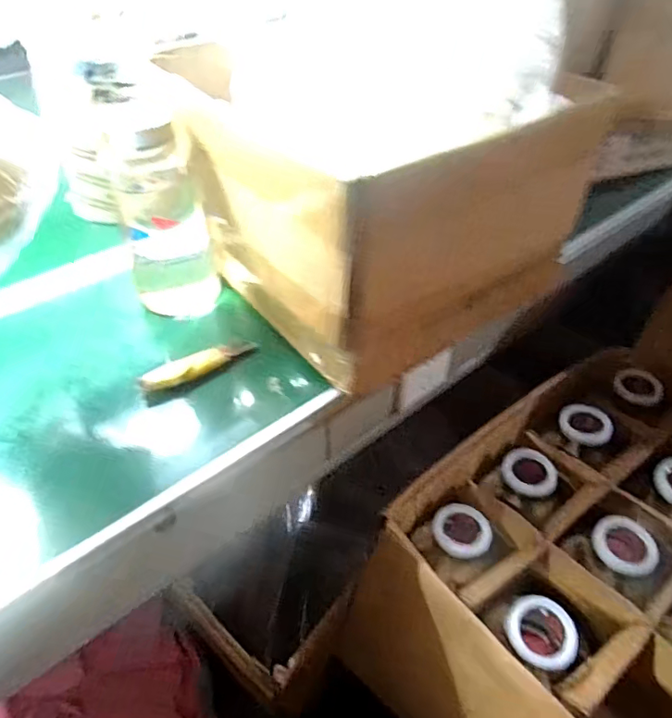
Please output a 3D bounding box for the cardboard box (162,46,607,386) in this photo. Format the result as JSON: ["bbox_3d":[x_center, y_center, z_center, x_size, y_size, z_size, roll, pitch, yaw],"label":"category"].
[{"bbox_3d":[0.050,-0.153,0.536,0.302,0.201,0.242,-26,49,-22],"label":"cardboard box"}]

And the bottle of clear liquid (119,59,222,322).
[{"bbox_3d":[-0.180,-0.153,0.546,0.090,0.229,0.085,-20,47,-17],"label":"bottle of clear liquid"}]

